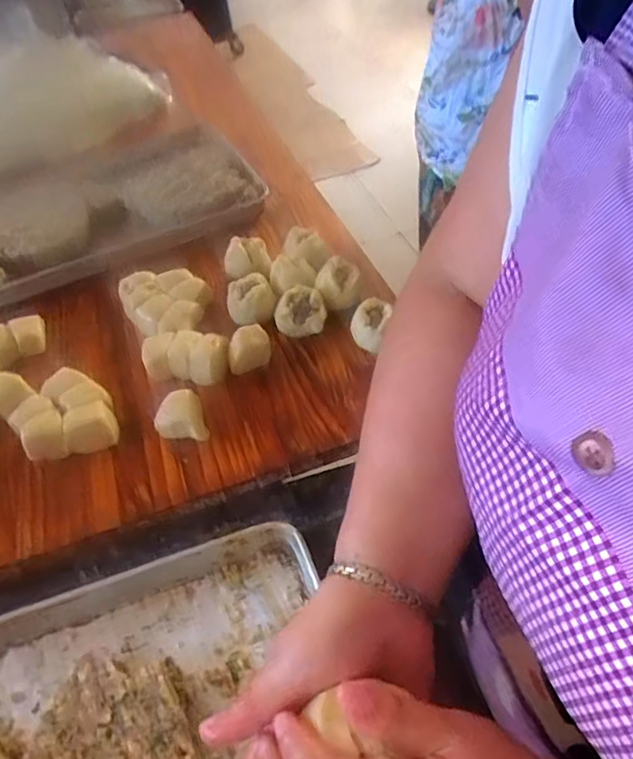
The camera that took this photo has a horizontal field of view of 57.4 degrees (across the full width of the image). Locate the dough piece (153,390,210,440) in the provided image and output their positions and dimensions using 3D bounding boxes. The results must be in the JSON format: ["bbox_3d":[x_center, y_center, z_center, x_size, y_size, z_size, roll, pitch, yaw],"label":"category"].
[{"bbox_3d":[-0.178,0.053,0.754,0.064,0.048,0.066,-17,46,-7],"label":"dough piece"}]

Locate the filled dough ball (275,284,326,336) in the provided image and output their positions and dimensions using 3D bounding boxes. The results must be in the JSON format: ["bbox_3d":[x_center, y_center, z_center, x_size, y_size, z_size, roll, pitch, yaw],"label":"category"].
[{"bbox_3d":[-0.021,-0.094,0.846,0.067,0.068,0.065,-3,50,4],"label":"filled dough ball"}]

